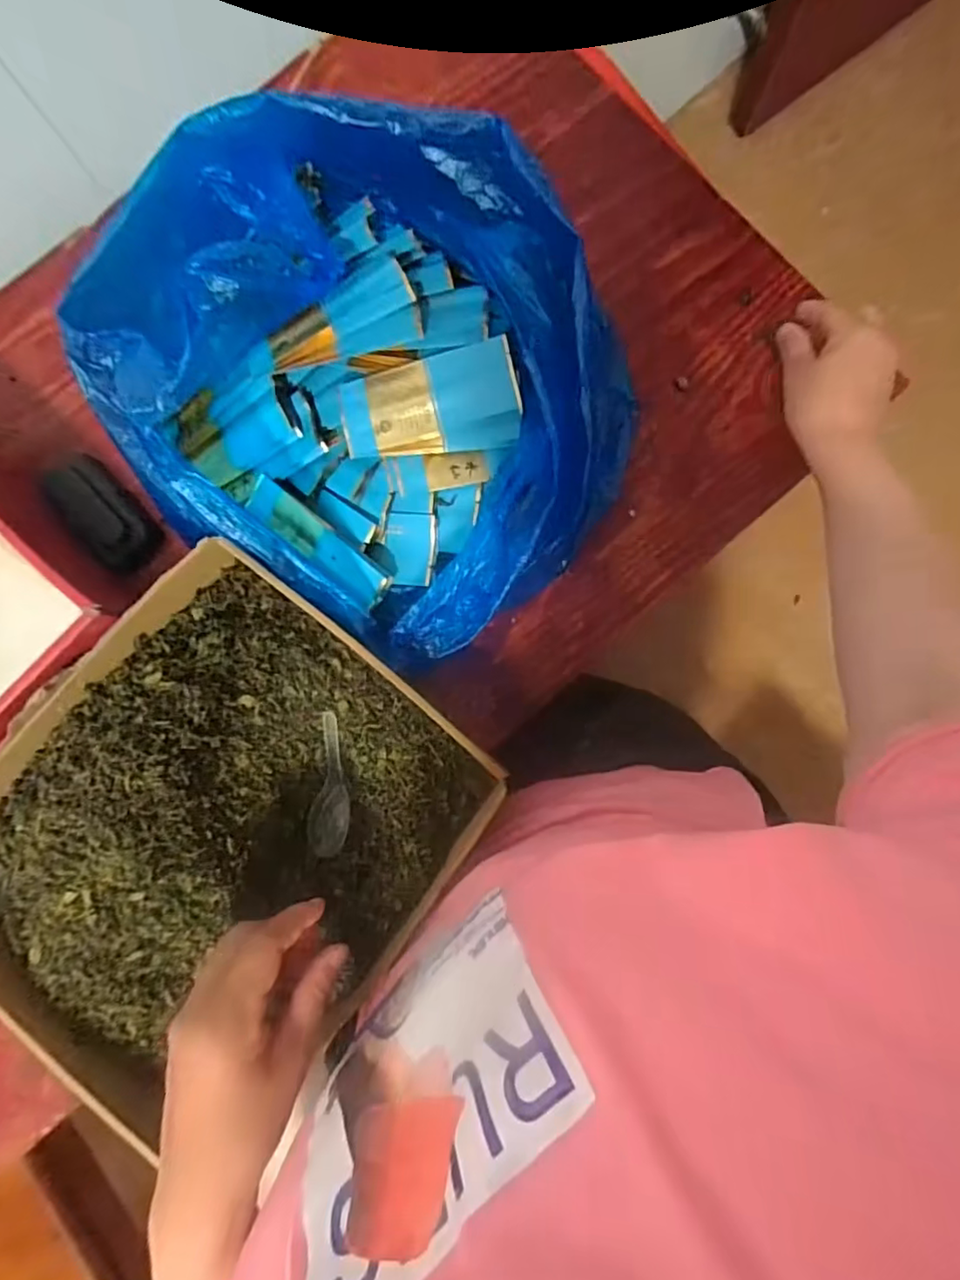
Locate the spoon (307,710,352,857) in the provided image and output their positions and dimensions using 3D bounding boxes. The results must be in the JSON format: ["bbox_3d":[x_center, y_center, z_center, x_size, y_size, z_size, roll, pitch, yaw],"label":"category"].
[{"bbox_3d":[-0.111,0.106,0.446,0.027,0.018,0.108,4,100,2],"label":"spoon"}]

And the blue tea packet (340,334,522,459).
[{"bbox_3d":[-0.037,-0.170,0.437,0.126,0.021,0.068,-12,96,2],"label":"blue tea packet"}]

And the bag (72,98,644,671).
[{"bbox_3d":[-0.064,-0.190,0.434,0.343,0.156,0.309,38,87,4],"label":"bag"}]

